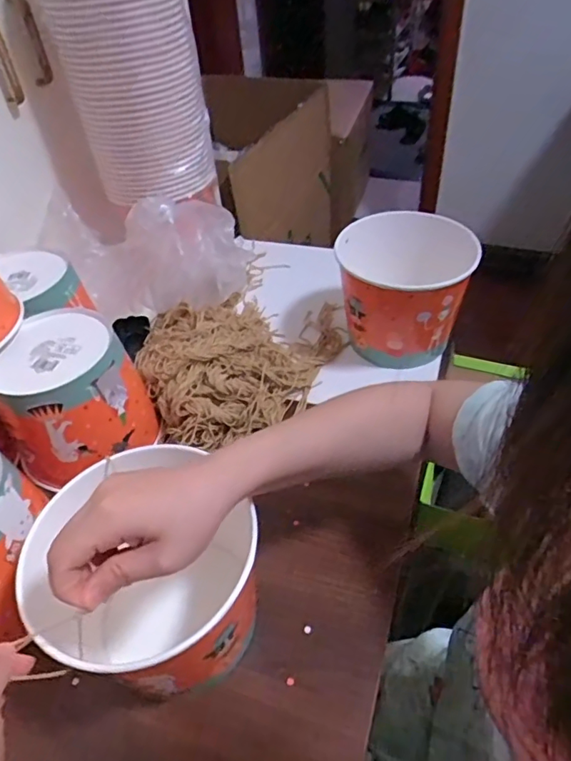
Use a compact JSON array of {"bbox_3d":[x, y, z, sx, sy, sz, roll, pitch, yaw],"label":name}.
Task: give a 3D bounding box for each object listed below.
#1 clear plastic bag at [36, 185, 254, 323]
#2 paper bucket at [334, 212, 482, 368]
[{"bbox_3d":[-0.188,-0.175,0.696,0.262,0.158,0.111,3,45,8],"label":"clear plastic bag"},{"bbox_3d":[0.148,-0.106,0.642,0.154,0.136,0.146,-3,45,3],"label":"paper bucket"}]

